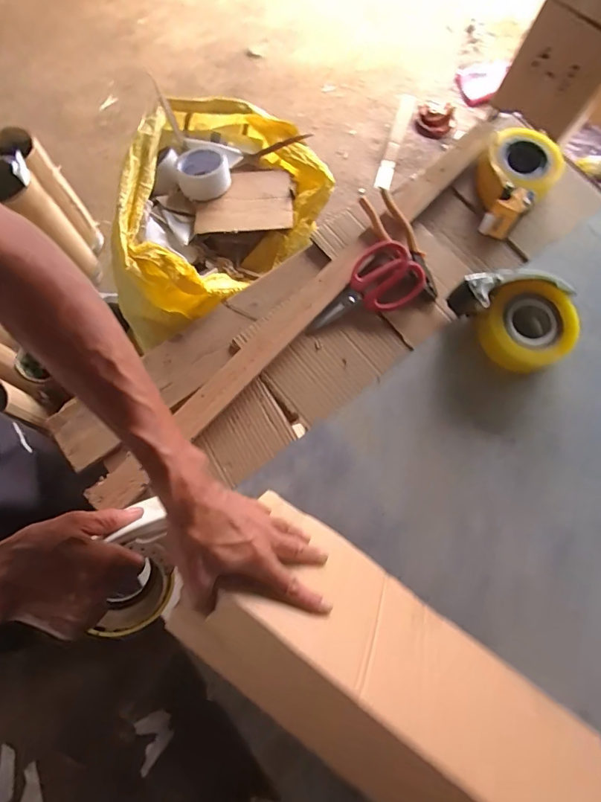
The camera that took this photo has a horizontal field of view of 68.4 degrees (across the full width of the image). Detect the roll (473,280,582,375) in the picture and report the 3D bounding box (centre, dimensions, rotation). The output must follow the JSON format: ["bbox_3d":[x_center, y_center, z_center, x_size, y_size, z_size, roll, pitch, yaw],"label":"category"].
[{"bbox_3d":[0.324,-0.107,0.638,0.125,0.045,0.124,-45,84,8],"label":"roll"}]

